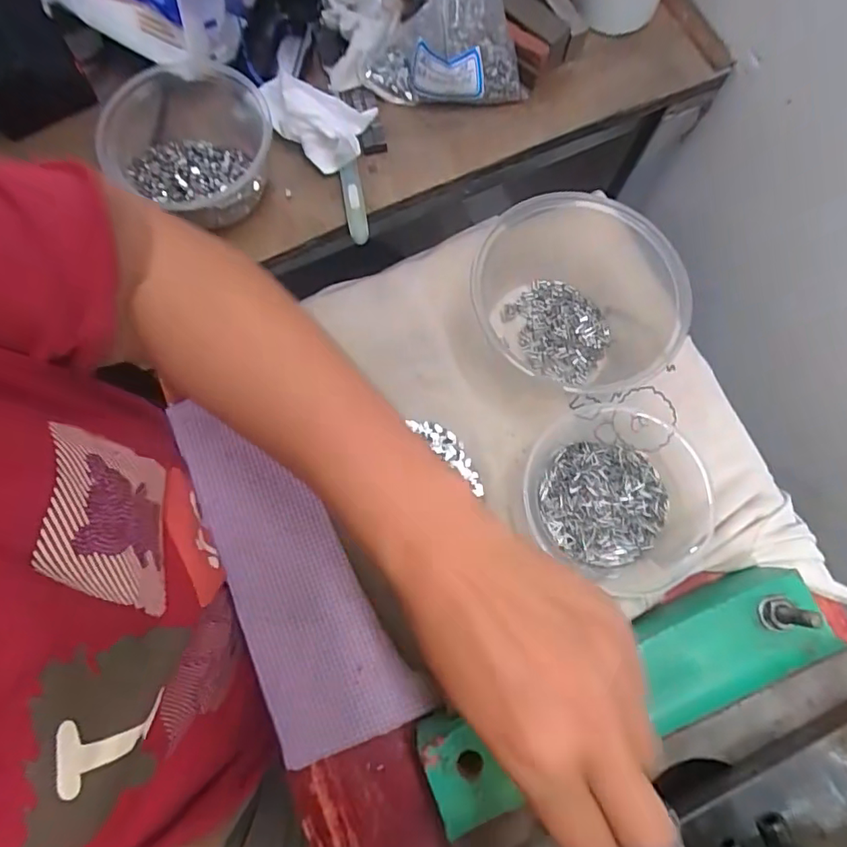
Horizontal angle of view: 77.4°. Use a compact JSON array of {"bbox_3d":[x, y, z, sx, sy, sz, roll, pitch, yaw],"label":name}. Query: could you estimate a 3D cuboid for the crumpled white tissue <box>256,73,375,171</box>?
[{"bbox_3d":[-0.079,-0.219,0.392,0.081,0.048,0.047,5,77,1],"label":"crumpled white tissue"}]

